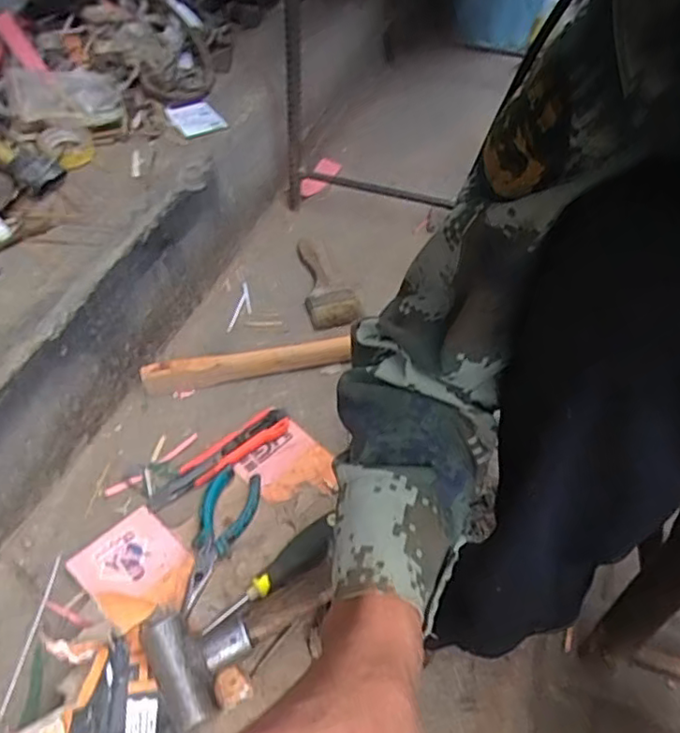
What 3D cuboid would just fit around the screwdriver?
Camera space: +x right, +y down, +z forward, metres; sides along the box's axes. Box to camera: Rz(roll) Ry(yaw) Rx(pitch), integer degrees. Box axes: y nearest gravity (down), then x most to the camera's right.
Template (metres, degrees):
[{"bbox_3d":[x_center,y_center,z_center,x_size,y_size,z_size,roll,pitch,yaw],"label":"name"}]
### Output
[{"bbox_3d":[-0.063,0.203,0.595,0.149,0.026,0.035,-32,58,-26],"label":"screwdriver"}]

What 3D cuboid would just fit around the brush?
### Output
[{"bbox_3d":[-0.024,-0.125,0.900,0.070,0.024,0.197,-9,51,-10],"label":"brush"}]

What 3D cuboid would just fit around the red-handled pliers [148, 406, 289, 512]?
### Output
[{"bbox_3d":[-0.133,0.100,0.686,0.174,0.020,0.041,-31,58,-26],"label":"red-handled pliers"}]

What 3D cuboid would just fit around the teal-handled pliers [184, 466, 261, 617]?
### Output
[{"bbox_3d":[-0.124,0.169,0.623,0.050,0.019,0.149,14,50,8],"label":"teal-handled pliers"}]

